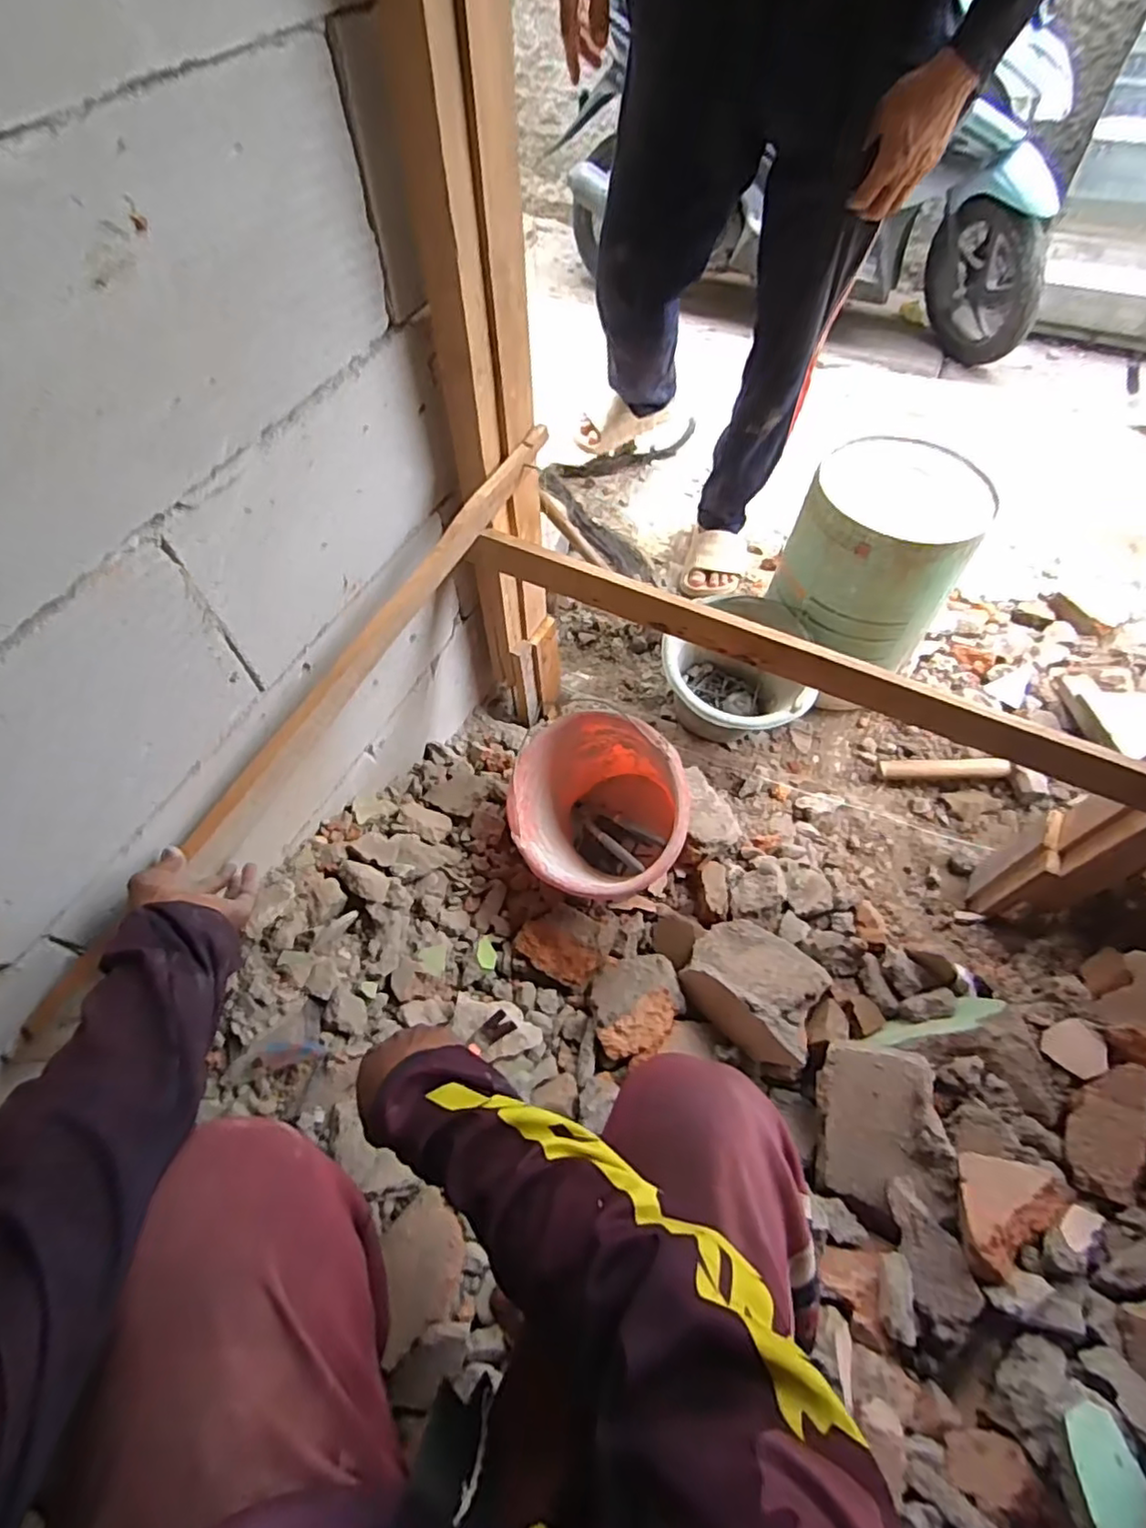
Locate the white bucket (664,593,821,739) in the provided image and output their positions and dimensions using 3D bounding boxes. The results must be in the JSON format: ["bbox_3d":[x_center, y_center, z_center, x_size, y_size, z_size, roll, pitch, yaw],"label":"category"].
[{"bbox_3d":[0.267,-0.136,1.093,0.235,0.174,0.252,0,58,0],"label":"white bucket"}]

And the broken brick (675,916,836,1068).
[{"bbox_3d":[0.230,0.273,0.801,0.166,0.068,0.154,28,62,16],"label":"broken brick"}]

